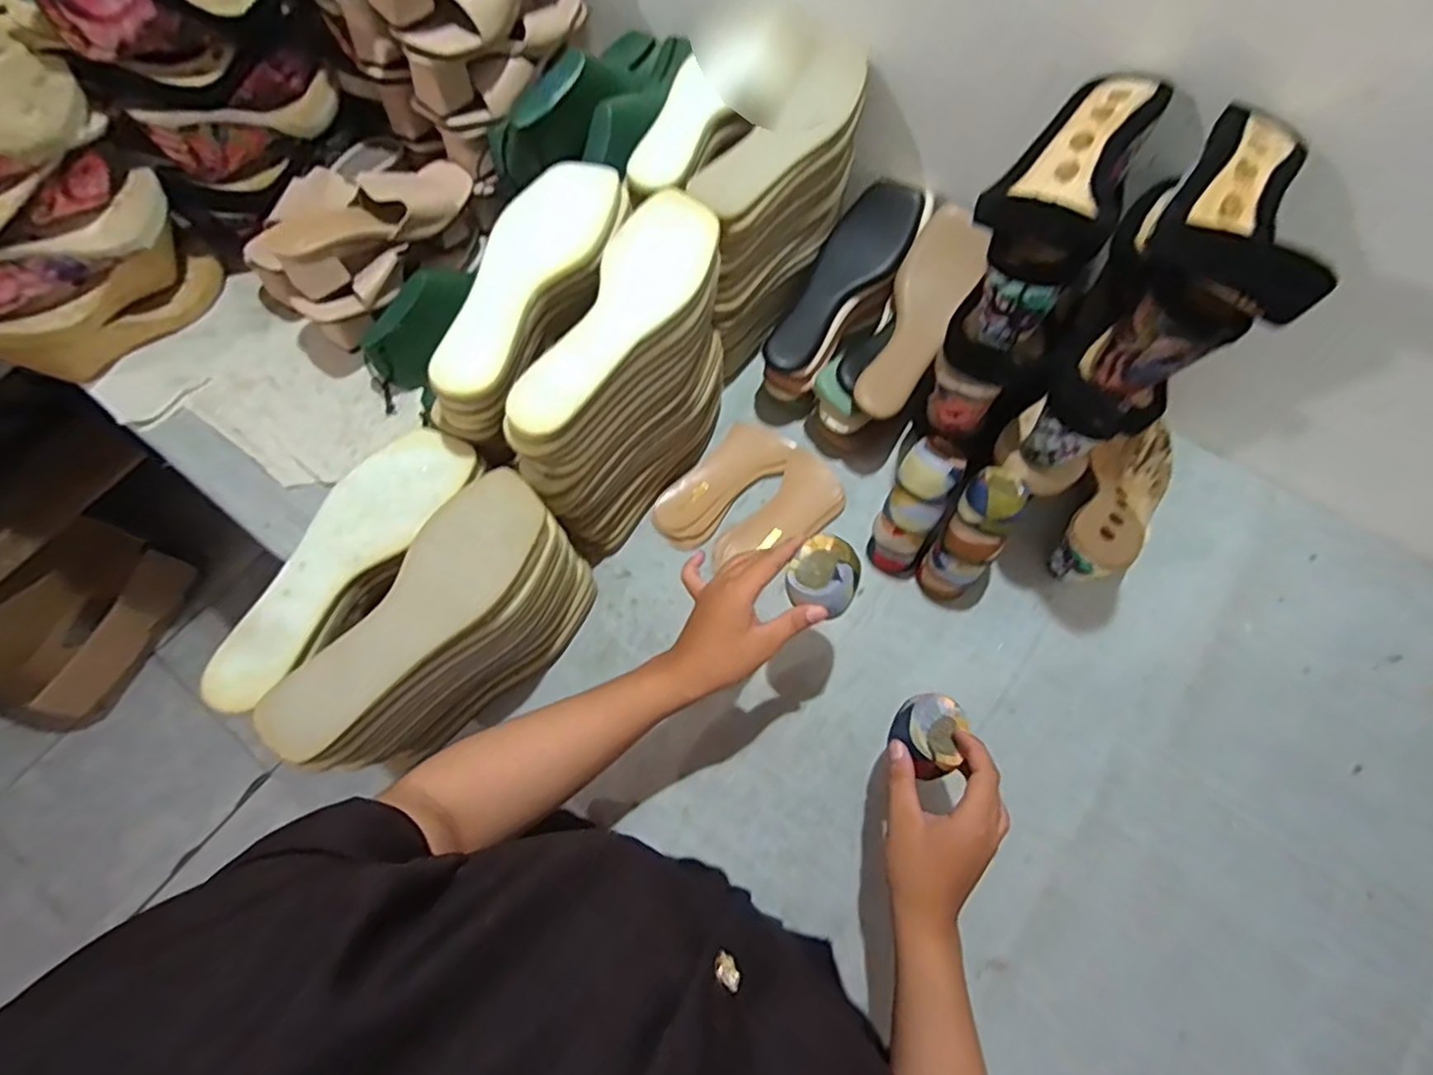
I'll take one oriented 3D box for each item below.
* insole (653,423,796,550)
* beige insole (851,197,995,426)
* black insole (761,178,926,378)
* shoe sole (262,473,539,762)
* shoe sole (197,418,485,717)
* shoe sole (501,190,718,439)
[{"bbox_3d":[0.006,-0.060,0.704,0.071,0.017,0.167,41,73,16],"label":"insole"},{"bbox_3d":[0.205,-0.221,0.654,0.072,0.032,0.225,24,85,11],"label":"beige insole"},{"bbox_3d":[0.129,-0.270,0.677,0.074,0.021,0.222,37,92,15],"label":"black insole"},{"bbox_3d":[-0.216,0.049,0.467,0.080,0.020,0.236,30,70,13],"label":"shoe sole"},{"bbox_3d":[-0.289,0.011,0.491,0.078,0.016,0.244,31,71,13],"label":"shoe sole"},{"bbox_3d":[-0.073,-0.176,0.503,0.078,0.013,0.241,25,74,10],"label":"shoe sole"}]

